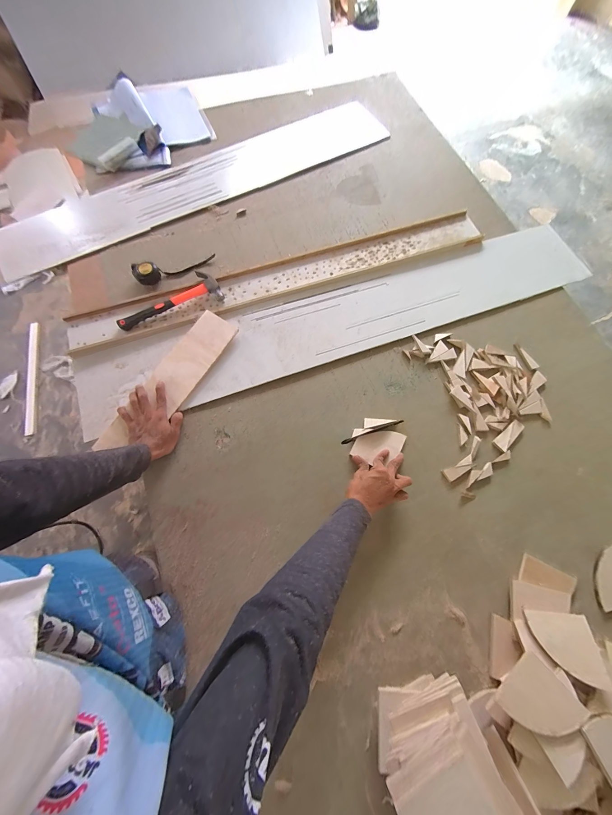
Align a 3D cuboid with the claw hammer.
[{"bbox_3d":[-0.355,-0.280,0.712,0.260,0.033,0.090,-23,76,-8],"label":"claw hammer"}]

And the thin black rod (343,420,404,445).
[{"bbox_3d":[0.159,0.055,0.642,0.160,0.011,0.011,-20,76,-7],"label":"thin black rod"}]

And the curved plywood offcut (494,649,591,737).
[{"bbox_3d":[0.375,0.475,0.438,0.097,0.012,0.092,-37,60,-11],"label":"curved plywood offcut"}]

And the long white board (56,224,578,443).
[{"bbox_3d":[0.105,-0.248,0.727,1.376,0.018,0.228,-19,76,-7],"label":"long white board"}]

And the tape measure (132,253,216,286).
[{"bbox_3d":[-0.360,-0.387,0.755,0.220,0.042,0.056,-18,75,-7],"label":"tape measure"}]

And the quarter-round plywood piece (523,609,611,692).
[{"bbox_3d":[0.457,0.420,0.482,0.093,0.009,0.096,-2,44,13],"label":"quarter-round plywood piece"}]

